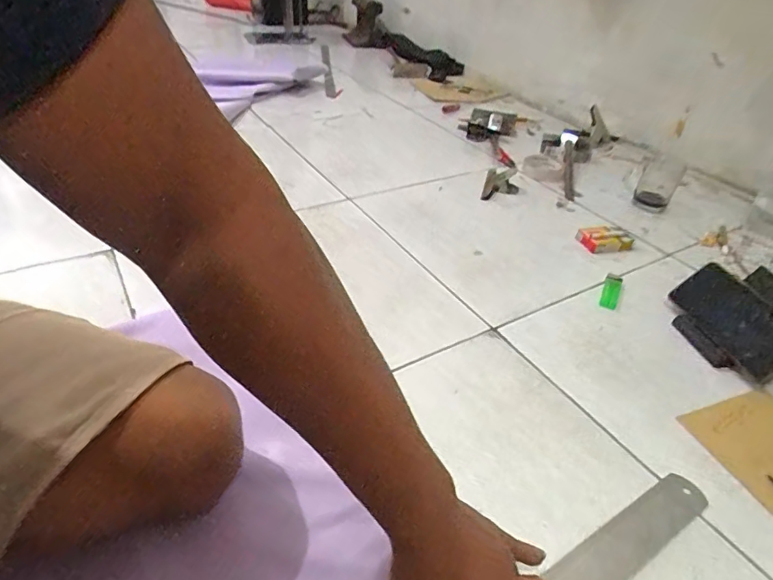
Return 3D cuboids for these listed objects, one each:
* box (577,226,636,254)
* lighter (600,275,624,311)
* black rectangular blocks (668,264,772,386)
[{"bbox_3d":[0.366,-0.085,0.821,0.076,0.024,0.051,-3,38,-10],"label":"box"},{"bbox_3d":[0.329,0.002,0.711,0.024,0.006,0.082,19,40,19],"label":"lighter"},{"bbox_3d":[0.453,0.038,0.632,0.009,0.079,0.161,22,29,-37],"label":"black rectangular blocks"}]

